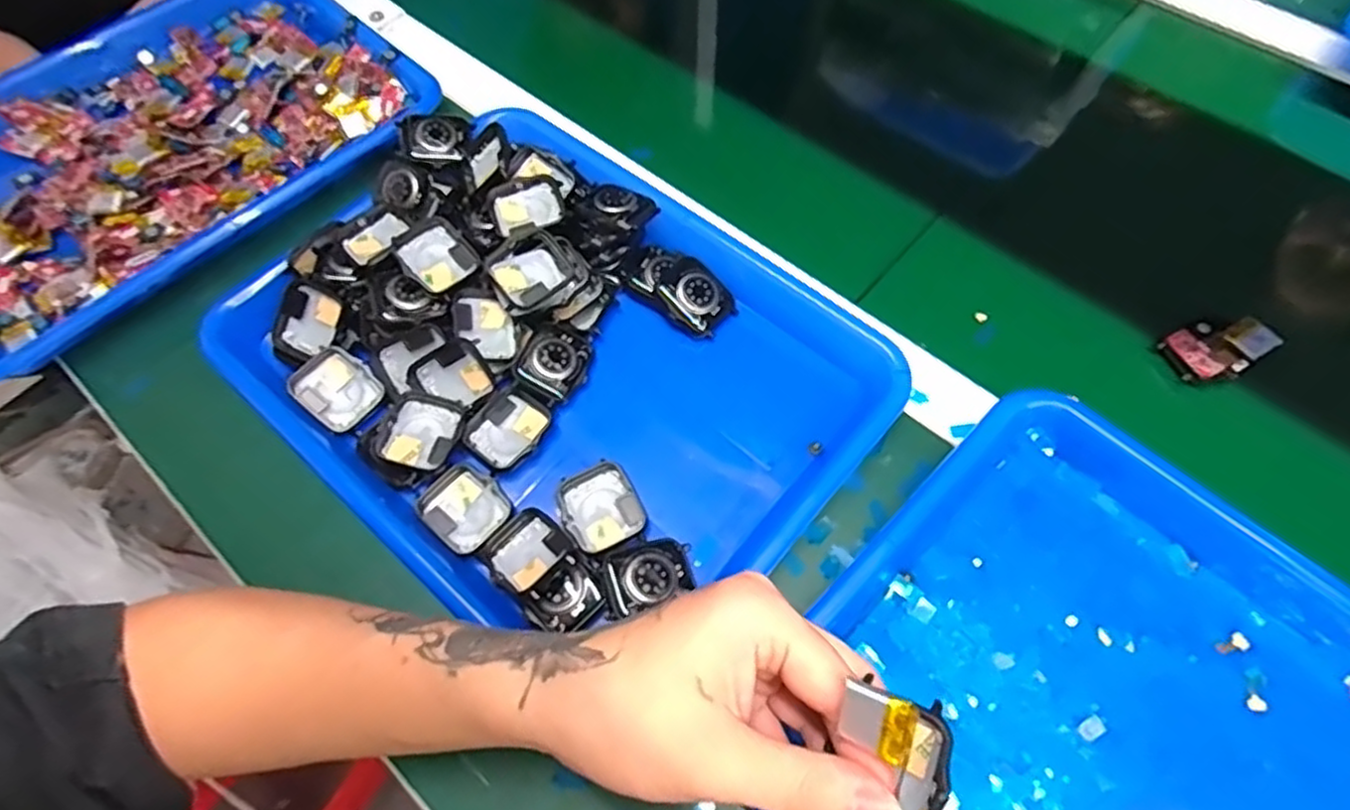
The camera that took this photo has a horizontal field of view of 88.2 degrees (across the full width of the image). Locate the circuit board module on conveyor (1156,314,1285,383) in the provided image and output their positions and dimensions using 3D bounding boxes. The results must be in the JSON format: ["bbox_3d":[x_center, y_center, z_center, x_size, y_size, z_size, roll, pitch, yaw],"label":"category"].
[{"bbox_3d":[0.310,-0.034,0.397,0.050,0.019,0.038,-30,66,-12],"label":"circuit board module on conveyor"}]

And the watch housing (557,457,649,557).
[{"bbox_3d":[-0.037,0.053,0.355,0.038,0.010,0.046,-29,66,-11],"label":"watch housing"}]

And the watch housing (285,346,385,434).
[{"bbox_3d":[-0.190,-0.008,0.394,0.042,0.010,0.039,43,78,-7],"label":"watch housing"}]

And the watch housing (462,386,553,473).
[{"bbox_3d":[-0.089,0.014,0.378,0.037,0.016,0.042,29,63,15],"label":"watch housing"}]

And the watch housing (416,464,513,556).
[{"bbox_3d":[-0.107,0.054,0.359,0.043,0.011,0.038,38,71,19],"label":"watch housing"}]

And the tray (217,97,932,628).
[{"bbox_3d":[-0.071,-0.028,0.388,0.333,0.050,0.254,37,71,19],"label":"tray"}]

